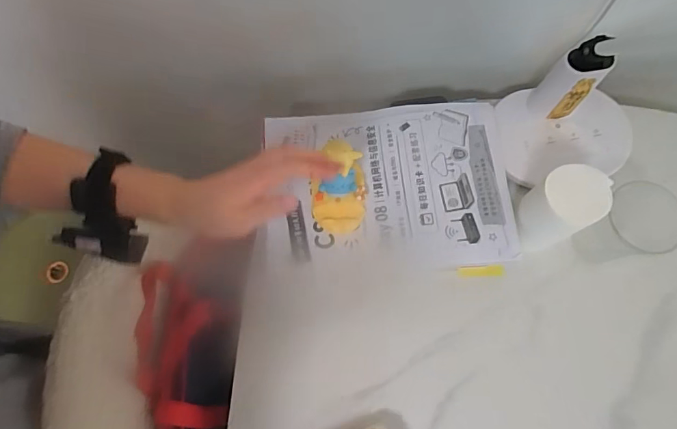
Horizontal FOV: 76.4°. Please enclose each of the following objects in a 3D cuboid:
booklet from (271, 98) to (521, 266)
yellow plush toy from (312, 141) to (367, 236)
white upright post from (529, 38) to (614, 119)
[{"bbox_3d":[0.061,-0.038,0.536,0.295,0.015,0.207,-3,74,1],"label":"booklet"},{"bbox_3d":[0.001,-0.028,0.495,0.067,0.074,0.092,-3,72,-1],"label":"yellow plush toy"},{"bbox_3d":[0.285,-0.163,0.525,0.048,0.123,0.050,0,72,0],"label":"white upright post"}]

